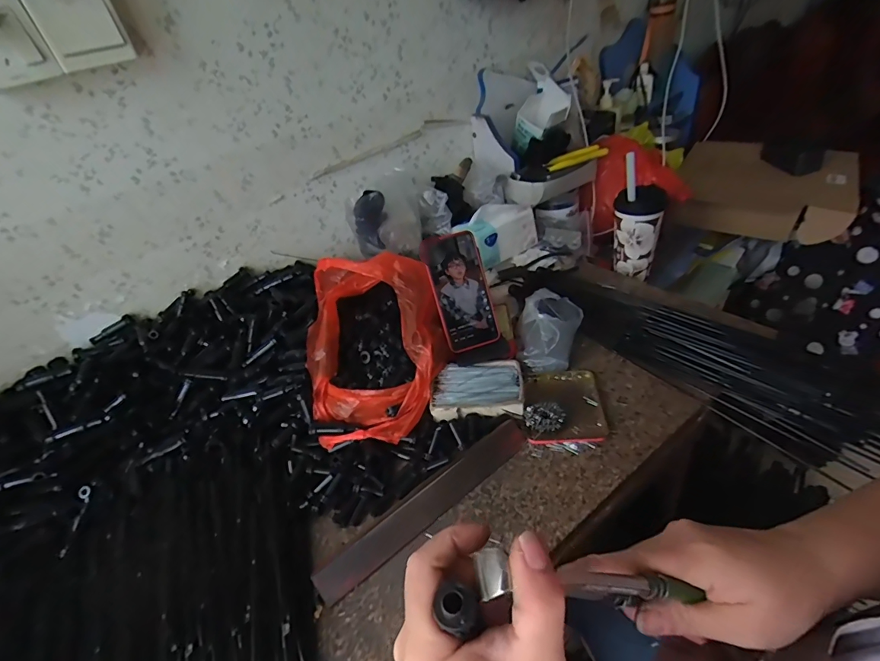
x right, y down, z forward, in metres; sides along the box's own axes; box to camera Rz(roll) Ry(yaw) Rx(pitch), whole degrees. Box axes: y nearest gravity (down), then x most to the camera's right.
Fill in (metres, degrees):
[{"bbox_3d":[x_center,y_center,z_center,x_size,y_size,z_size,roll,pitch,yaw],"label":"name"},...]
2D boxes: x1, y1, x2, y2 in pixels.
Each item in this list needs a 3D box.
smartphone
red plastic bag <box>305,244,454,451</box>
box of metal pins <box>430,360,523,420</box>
[{"bbox_3d":[0.031,-0.054,0.610,0.077,0.161,0.014,-17,7,-6],"label":"smartphone"},{"bbox_3d":[-0.092,0.003,0.603,0.195,0.121,0.262,-4,40,0],"label":"red plastic bag"},{"bbox_3d":[0.051,0.080,0.595,0.125,0.024,0.084,-7,38,6],"label":"box of metal pins"}]

